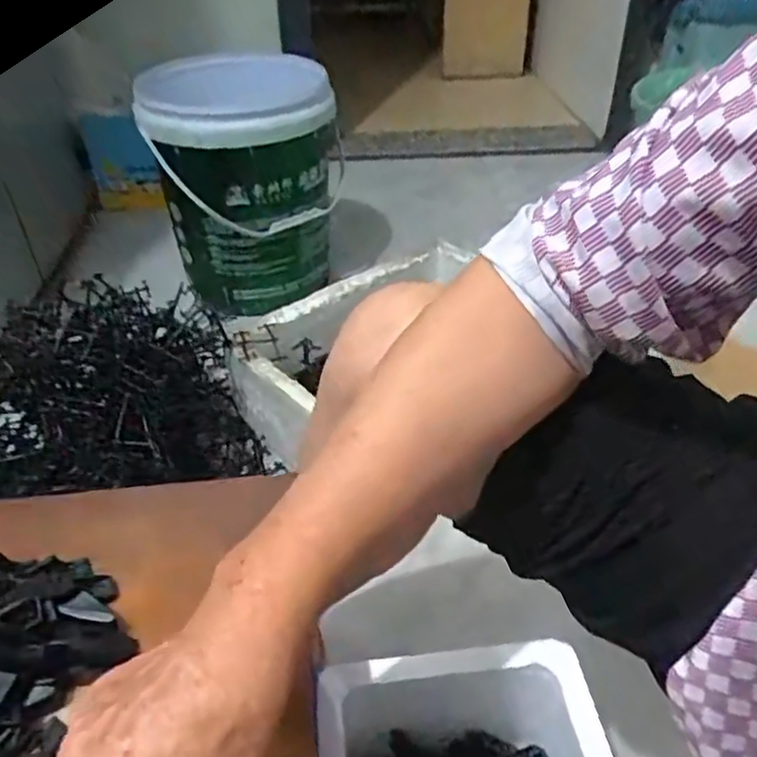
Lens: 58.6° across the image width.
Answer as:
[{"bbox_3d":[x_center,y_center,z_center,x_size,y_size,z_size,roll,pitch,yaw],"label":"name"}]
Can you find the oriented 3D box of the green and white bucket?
[{"bbox_3d":[-0.232,-0.340,1.183,0.280,0.370,0.307,-1,43,1],"label":"green and white bucket"}]

